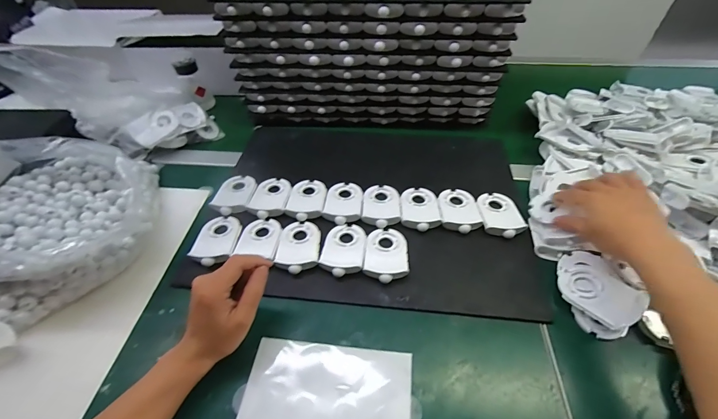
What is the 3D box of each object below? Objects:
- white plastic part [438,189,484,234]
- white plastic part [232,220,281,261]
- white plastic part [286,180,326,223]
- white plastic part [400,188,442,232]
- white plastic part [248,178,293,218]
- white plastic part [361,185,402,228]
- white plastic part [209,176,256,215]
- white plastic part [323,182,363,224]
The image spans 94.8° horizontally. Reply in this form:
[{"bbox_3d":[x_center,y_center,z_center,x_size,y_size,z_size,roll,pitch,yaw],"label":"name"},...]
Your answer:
[{"bbox_3d":[0.151,-0.001,0.496,0.055,0.018,0.085,3,48,4],"label":"white plastic part"},{"bbox_3d":[-0.141,0.040,0.471,0.057,0.020,0.071,2,55,2],"label":"white plastic part"},{"bbox_3d":[-0.081,-0.017,0.517,0.056,0.017,0.086,3,48,4],"label":"white plastic part"},{"bbox_3d":[0.093,-0.003,0.502,0.056,0.018,0.087,2,48,4],"label":"white plastic part"},{"bbox_3d":[-0.138,-0.021,0.519,0.055,0.019,0.085,4,48,5],"label":"white plastic part"},{"bbox_3d":[0.035,-0.008,0.506,0.056,0.018,0.085,4,48,5],"label":"white plastic part"},{"bbox_3d":[-0.198,-0.027,0.526,0.061,0.022,0.085,2,48,3],"label":"white plastic part"},{"bbox_3d":[-0.023,-0.012,0.510,0.057,0.017,0.085,5,49,6],"label":"white plastic part"}]

